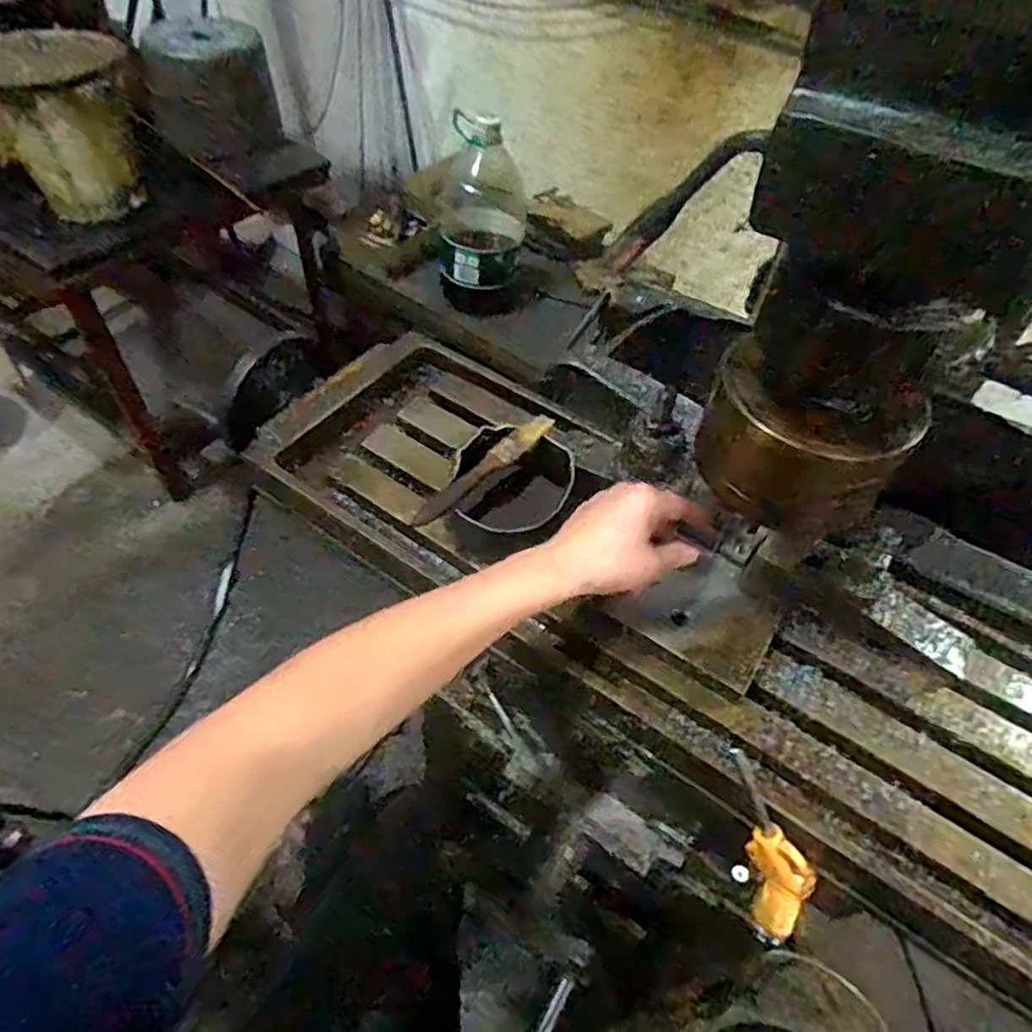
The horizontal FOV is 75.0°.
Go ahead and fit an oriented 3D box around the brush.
[{"bbox_3d":[-0.027,-0.038,0.556,0.023,0.017,0.155,38,59,23],"label":"brush"}]

